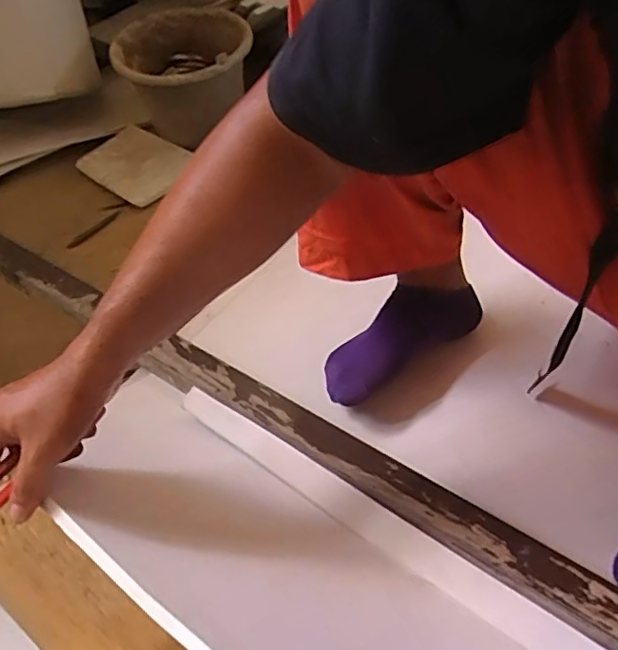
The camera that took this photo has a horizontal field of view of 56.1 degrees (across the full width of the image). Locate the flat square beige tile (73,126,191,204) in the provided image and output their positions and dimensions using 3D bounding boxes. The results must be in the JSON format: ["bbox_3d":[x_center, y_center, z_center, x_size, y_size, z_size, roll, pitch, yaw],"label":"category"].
[{"bbox_3d":[-0.355,-0.334,1.193,0.237,0.023,0.164,32,60,29],"label":"flat square beige tile"}]

